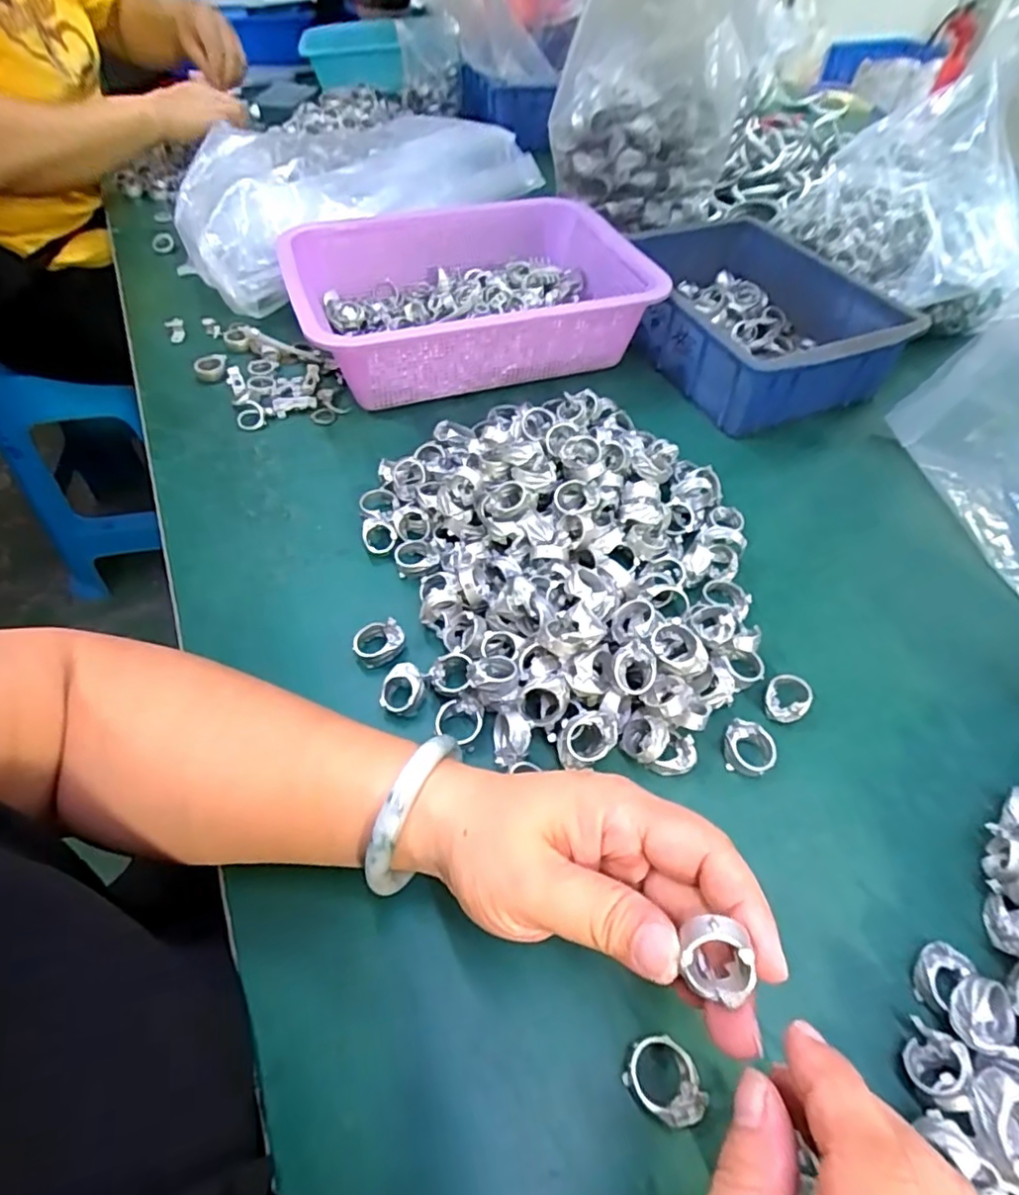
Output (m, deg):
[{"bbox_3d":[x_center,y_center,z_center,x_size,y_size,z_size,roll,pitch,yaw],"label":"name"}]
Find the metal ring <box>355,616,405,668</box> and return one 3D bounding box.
[{"bbox_3d":[-0.077,0.027,0.364,0.029,0.016,0.020,-25,57,-19],"label":"metal ring"}]

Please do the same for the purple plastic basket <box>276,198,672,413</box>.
[{"bbox_3d":[-0.031,-0.270,0.549,0.289,0.077,0.206,-17,54,-14],"label":"purple plastic basket"}]

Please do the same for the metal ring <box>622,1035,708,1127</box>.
[{"bbox_3d":[0.061,0.187,0.237,0.024,0.010,0.031,-35,60,-25],"label":"metal ring"}]

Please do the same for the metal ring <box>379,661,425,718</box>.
[{"bbox_3d":[-0.060,0.052,0.341,0.026,0.013,0.022,-32,59,-23],"label":"metal ring"}]

